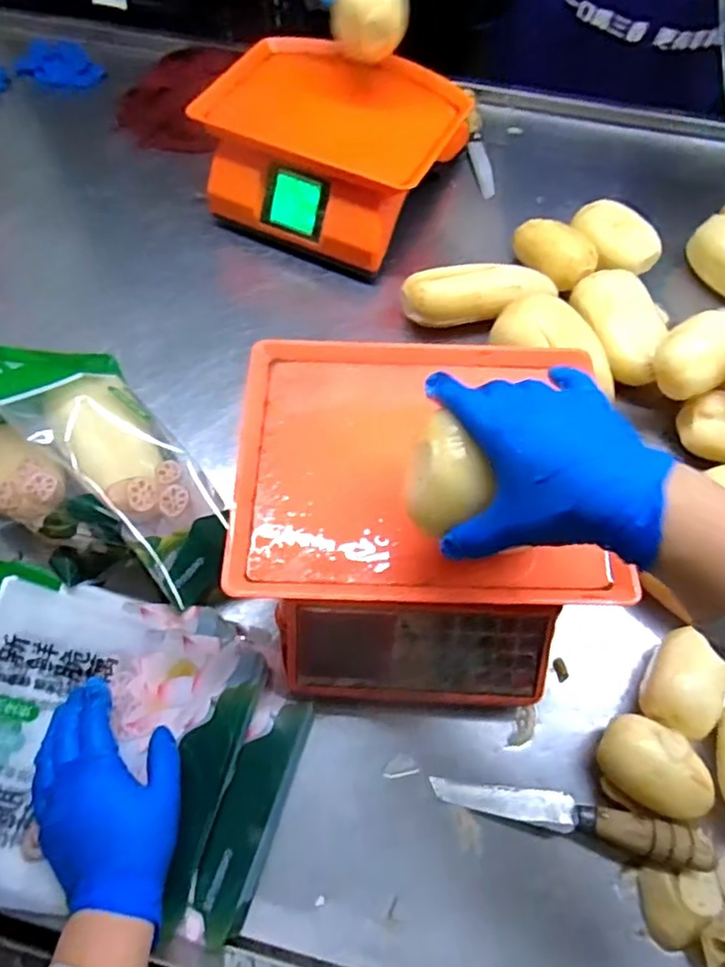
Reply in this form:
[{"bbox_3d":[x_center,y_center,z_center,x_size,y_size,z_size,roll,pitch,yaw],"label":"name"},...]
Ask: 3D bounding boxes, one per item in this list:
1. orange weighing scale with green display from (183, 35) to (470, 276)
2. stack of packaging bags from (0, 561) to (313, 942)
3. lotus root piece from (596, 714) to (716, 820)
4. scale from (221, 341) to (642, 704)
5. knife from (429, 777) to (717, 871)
[{"bbox_3d":[-0.047,-0.393,0.766,0.272,0.145,0.202,25,64,12],"label":"orange weighing scale with green display"},{"bbox_3d":[-0.244,0.191,0.489,0.375,0.029,0.231,7,61,2],"label":"stack of packaging bags"},{"bbox_3d":[0.223,0.218,0.480,0.078,0.048,0.058,24,63,11],"label":"lotus root piece"},{"bbox_3d":[0.048,0.022,0.522,0.294,0.107,0.291,0,61,-1],"label":"scale"},{"bbox_3d":[0.155,0.251,0.471,0.195,0.032,0.028,14,62,6],"label":"knife"}]

